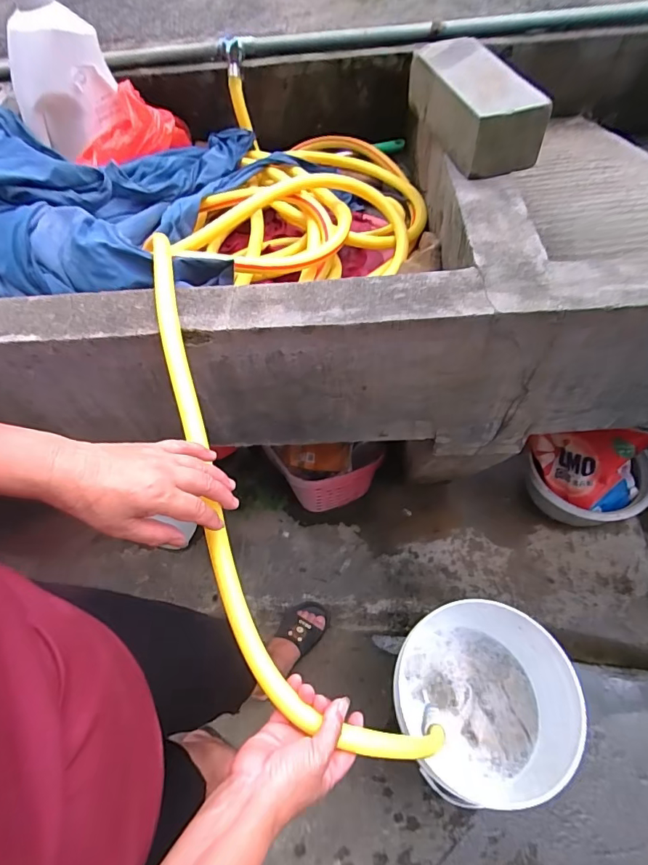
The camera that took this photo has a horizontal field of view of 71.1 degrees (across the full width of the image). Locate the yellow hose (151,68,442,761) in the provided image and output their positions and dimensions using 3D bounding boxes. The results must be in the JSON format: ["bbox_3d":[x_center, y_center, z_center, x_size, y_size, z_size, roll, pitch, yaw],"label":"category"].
[{"bbox_3d":[-0.044,-0.193,0.650,0.391,0.180,1.105,2,61,4],"label":"yellow hose"}]

